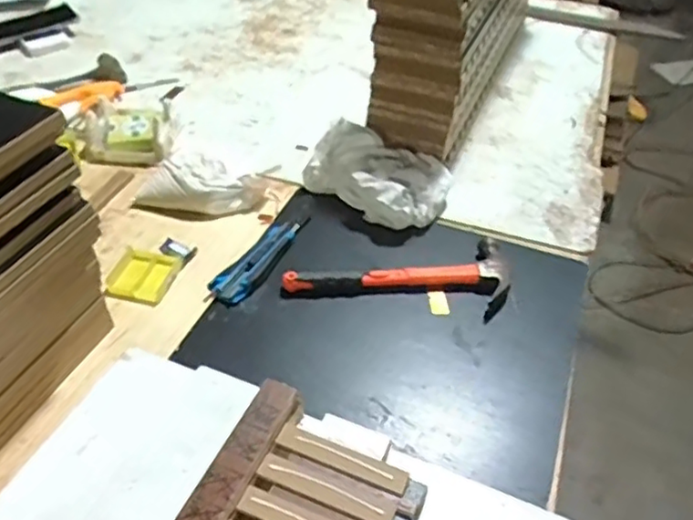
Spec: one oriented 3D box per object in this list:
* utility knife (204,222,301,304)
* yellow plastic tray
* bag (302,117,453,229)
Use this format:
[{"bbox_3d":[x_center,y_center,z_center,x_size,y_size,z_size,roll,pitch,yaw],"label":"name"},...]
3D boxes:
[{"bbox_3d":[-0.099,0.000,0.740,0.043,0.013,0.136,27,48,22],"label":"utility knife"},{"bbox_3d":[-0.230,0.017,0.734,0.074,0.008,0.067,12,43,9],"label":"yellow plastic tray"},{"bbox_3d":[0.036,-0.104,0.815,0.183,0.073,0.114,11,44,7],"label":"bag"}]

